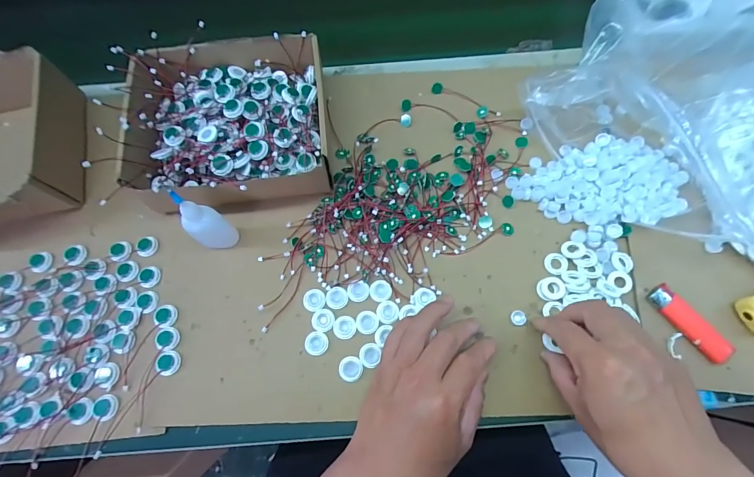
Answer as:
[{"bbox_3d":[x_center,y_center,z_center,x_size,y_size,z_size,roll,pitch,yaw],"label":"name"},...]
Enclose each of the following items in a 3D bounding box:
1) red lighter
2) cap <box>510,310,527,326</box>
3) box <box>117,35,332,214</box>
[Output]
[{"bbox_3d":[0.300,0.080,0.358,0.025,0.010,0.080,-34,73,-8],"label":"red lighter"},{"bbox_3d":[0.142,0.080,0.374,0.015,0.004,0.015,-1,72,2],"label":"cap"},{"bbox_3d":[-0.163,-0.130,0.423,0.214,0.065,0.198,-10,72,-1],"label":"box"}]

